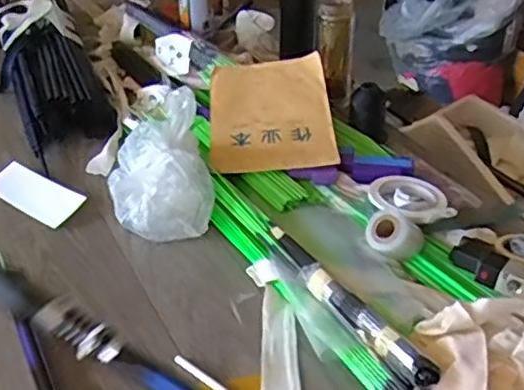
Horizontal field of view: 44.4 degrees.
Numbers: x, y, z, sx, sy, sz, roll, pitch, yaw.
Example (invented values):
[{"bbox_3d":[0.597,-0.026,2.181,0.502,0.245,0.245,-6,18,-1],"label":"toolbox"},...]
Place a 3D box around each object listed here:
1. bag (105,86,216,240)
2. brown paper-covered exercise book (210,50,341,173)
[{"bbox_3d":[-0.147,-0.041,0.900,0.137,0.118,0.191,-8,37,-11],"label":"bag"},{"bbox_3d":[0.013,-0.122,0.989,0.184,0.027,0.240,-5,51,4],"label":"brown paper-covered exercise book"}]

